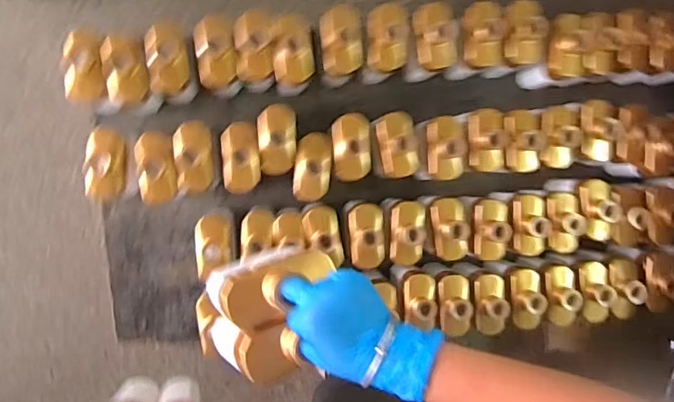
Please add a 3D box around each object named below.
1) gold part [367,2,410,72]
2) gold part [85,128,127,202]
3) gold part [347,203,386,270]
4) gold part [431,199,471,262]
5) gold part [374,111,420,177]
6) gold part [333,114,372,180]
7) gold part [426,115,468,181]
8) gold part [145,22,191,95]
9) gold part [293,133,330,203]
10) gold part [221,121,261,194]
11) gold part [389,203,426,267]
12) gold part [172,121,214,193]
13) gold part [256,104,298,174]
[{"bbox_3d":[0.089,-0.281,0.860,0.075,0.042,0.105,-4,94,-8],"label":"gold part"},{"bbox_3d":[-0.381,-0.062,0.828,0.058,0.045,0.117,3,93,-8],"label":"gold part"},{"bbox_3d":[0.054,0.063,0.878,0.061,0.035,0.111,-5,94,-8],"label":"gold part"},{"bbox_3d":[0.206,0.053,0.896,0.069,0.055,0.115,-1,94,-8],"label":"gold part"},{"bbox_3d":[0.112,-0.096,0.864,0.066,0.058,0.118,-11,95,-7],"label":"gold part"},{"bbox_3d":[0.028,-0.091,0.859,0.065,0.036,0.113,-6,100,-10],"label":"gold part"},{"bbox_3d":[0.196,-0.091,0.884,0.065,0.044,0.117,-2,94,-8],"label":"gold part"},{"bbox_3d":[-0.283,-0.239,0.827,0.068,0.063,0.113,-6,94,-7],"label":"gold part"},{"bbox_3d":[-0.041,-0.059,0.854,0.061,0.044,0.117,3,93,-8],"label":"gold part"},{"bbox_3d":[-0.164,-0.073,0.843,0.062,0.039,0.117,-6,94,-7],"label":"gold part"},{"bbox_3d":[0.128,0.059,0.884,0.061,0.044,0.116,1,93,-8],"label":"gold part"},{"bbox_3d":[-0.241,-0.074,0.837,0.061,0.042,0.116,-7,94,-7],"label":"gold part"},{"bbox_3d":[-0.100,-0.105,0.842,0.065,0.051,0.117,-3,94,-8],"label":"gold part"}]

